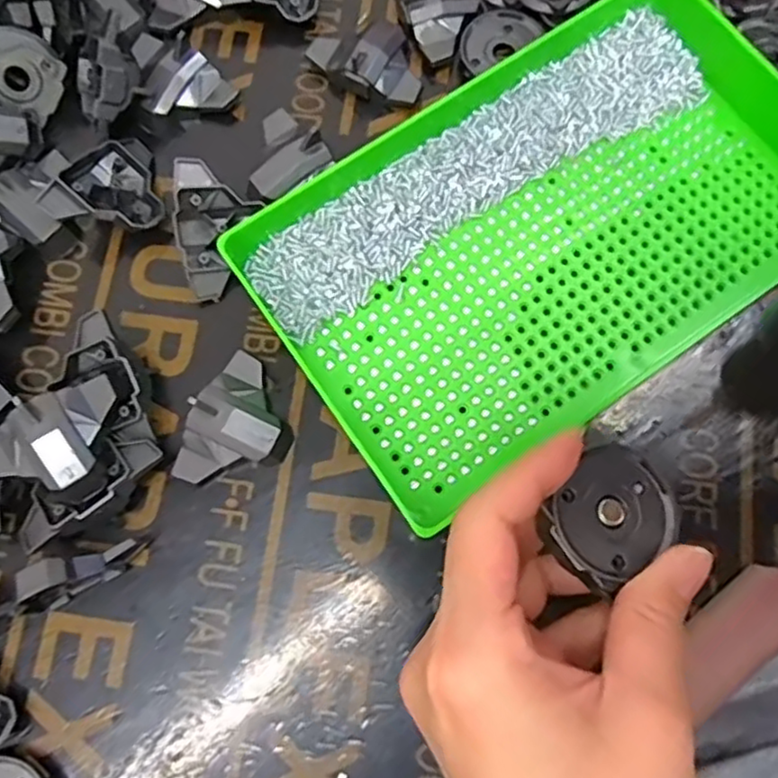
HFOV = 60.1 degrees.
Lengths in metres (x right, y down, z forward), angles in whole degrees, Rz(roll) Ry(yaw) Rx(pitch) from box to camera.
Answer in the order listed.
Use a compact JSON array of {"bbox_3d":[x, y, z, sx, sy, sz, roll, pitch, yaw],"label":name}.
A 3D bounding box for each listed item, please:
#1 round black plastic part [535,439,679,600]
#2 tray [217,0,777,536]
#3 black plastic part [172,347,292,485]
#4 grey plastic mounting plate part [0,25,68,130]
[{"bbox_3d":[0.072,0.040,0.215,0.036,0.012,0.044,39,80,10],"label":"round black plastic part"},{"bbox_3d":[0.069,-0.071,0.298,0.249,0.036,0.154,-34,78,-8],"label":"tray"},{"bbox_3d":[-0.065,0.017,0.288,0.042,0.018,0.057,35,79,9],"label":"black plastic part"},{"bbox_3d":[-0.175,-0.151,0.318,0.040,0.005,0.036,32,93,-35],"label":"grey plastic mounting plate part"}]

